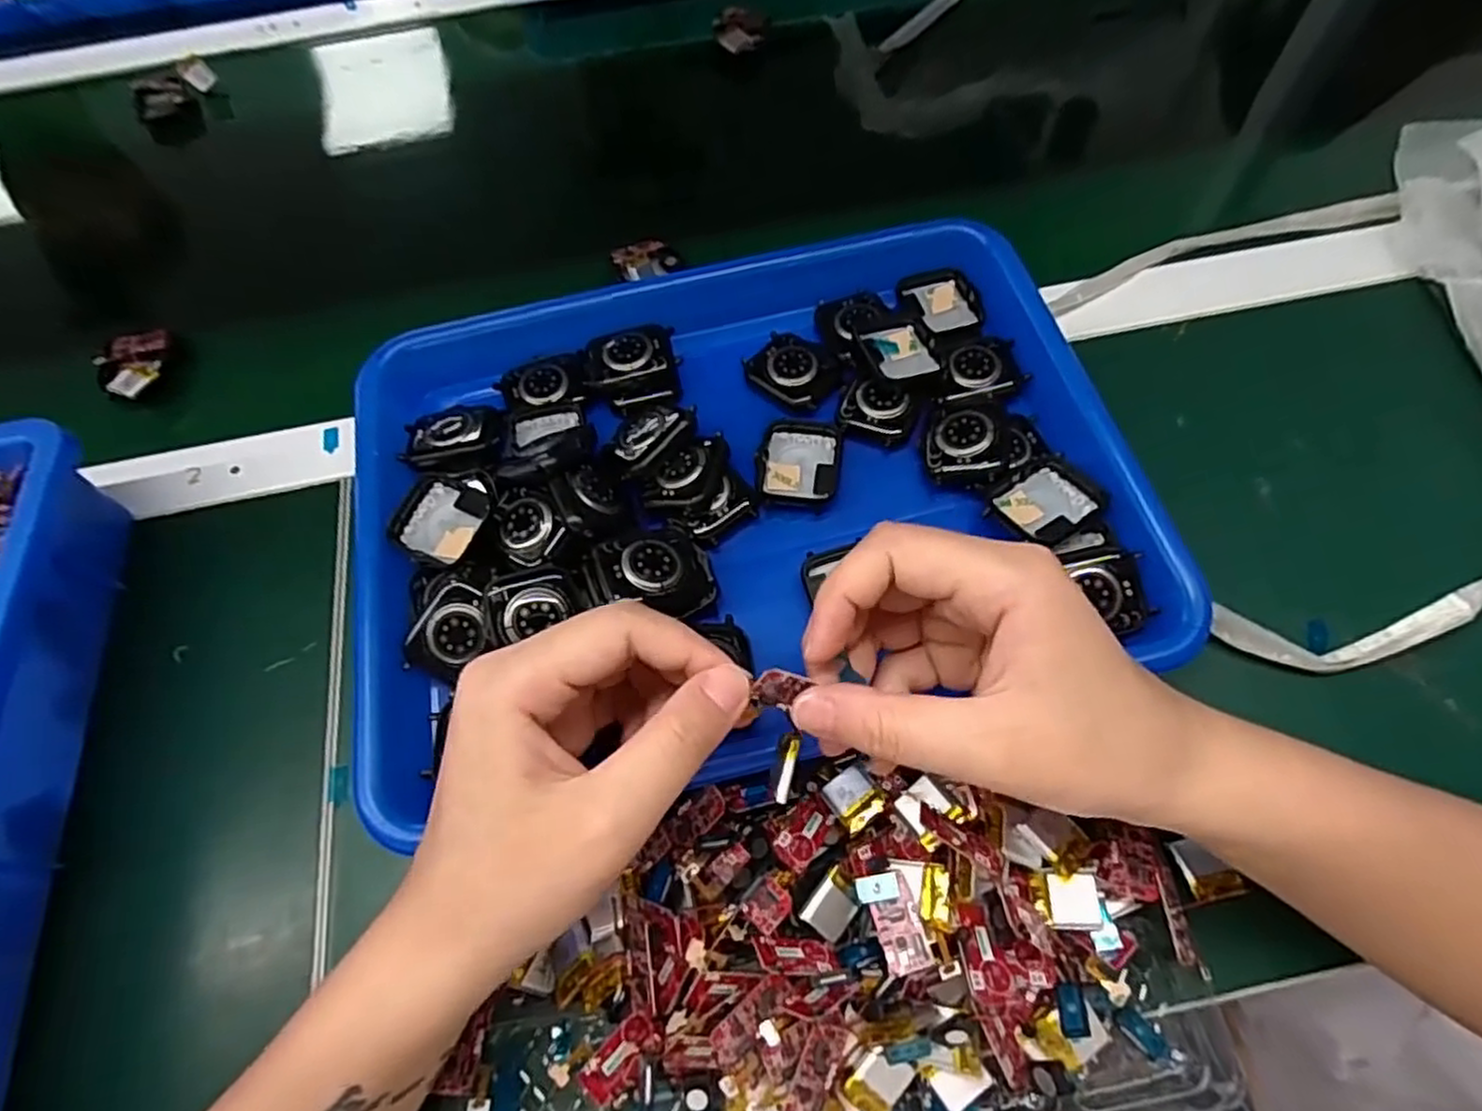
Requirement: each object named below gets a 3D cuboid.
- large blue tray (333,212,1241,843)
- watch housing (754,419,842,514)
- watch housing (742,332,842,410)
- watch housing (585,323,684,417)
[{"bbox_3d":[-0.003,-0.039,0.331,0.326,0.039,0.265,-12,63,-3],"label":"large blue tray"},{"bbox_3d":[0.027,-0.043,0.333,0.037,0.009,0.043,5,63,5],"label":"watch housing"},{"bbox_3d":[0.026,-0.093,0.355,0.039,0.008,0.045,-42,68,-17],"label":"watch housing"},{"bbox_3d":[-0.052,-0.094,0.354,0.042,0.012,0.046,-16,63,-5],"label":"watch housing"}]

